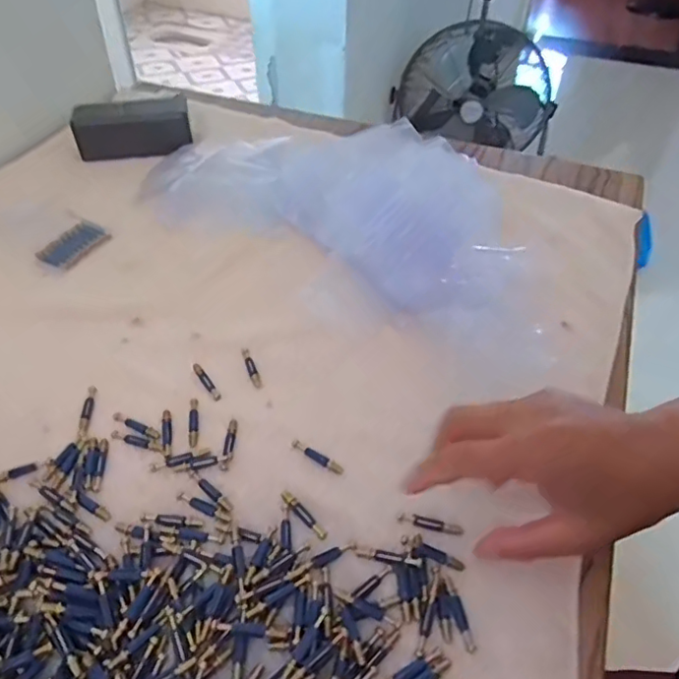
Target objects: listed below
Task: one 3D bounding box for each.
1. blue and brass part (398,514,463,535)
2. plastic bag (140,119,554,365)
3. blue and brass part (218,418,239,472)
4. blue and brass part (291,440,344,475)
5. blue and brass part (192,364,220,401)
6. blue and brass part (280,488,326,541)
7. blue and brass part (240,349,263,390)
[{"bbox_3d":[0.057,0.113,0.355,0.040,0.004,0.008,10,47,10],"label":"blue and brass part"},{"bbox_3d":[0.006,-0.141,0.570,0.421,0.047,0.280,16,49,15],"label":"plastic bag"},{"bbox_3d":[-0.077,0.072,0.396,0.007,0.004,0.041,2,47,2],"label":"blue and brass part"},{"bbox_3d":[-0.015,0.079,0.389,0.041,0.004,0.008,25,51,22],"label":"blue and brass part"},{"bbox_3d":[-0.103,0.032,0.440,0.007,0.004,0.042,-26,52,-23],"label":"blue and brass part"},{"bbox_3d":[-0.023,0.110,0.359,0.007,0.004,0.040,-32,55,-27],"label":"blue and brass part"},{"bbox_3d":[-0.070,0.022,0.451,0.008,0.004,0.041,-17,49,-16],"label":"blue and brass part"}]

